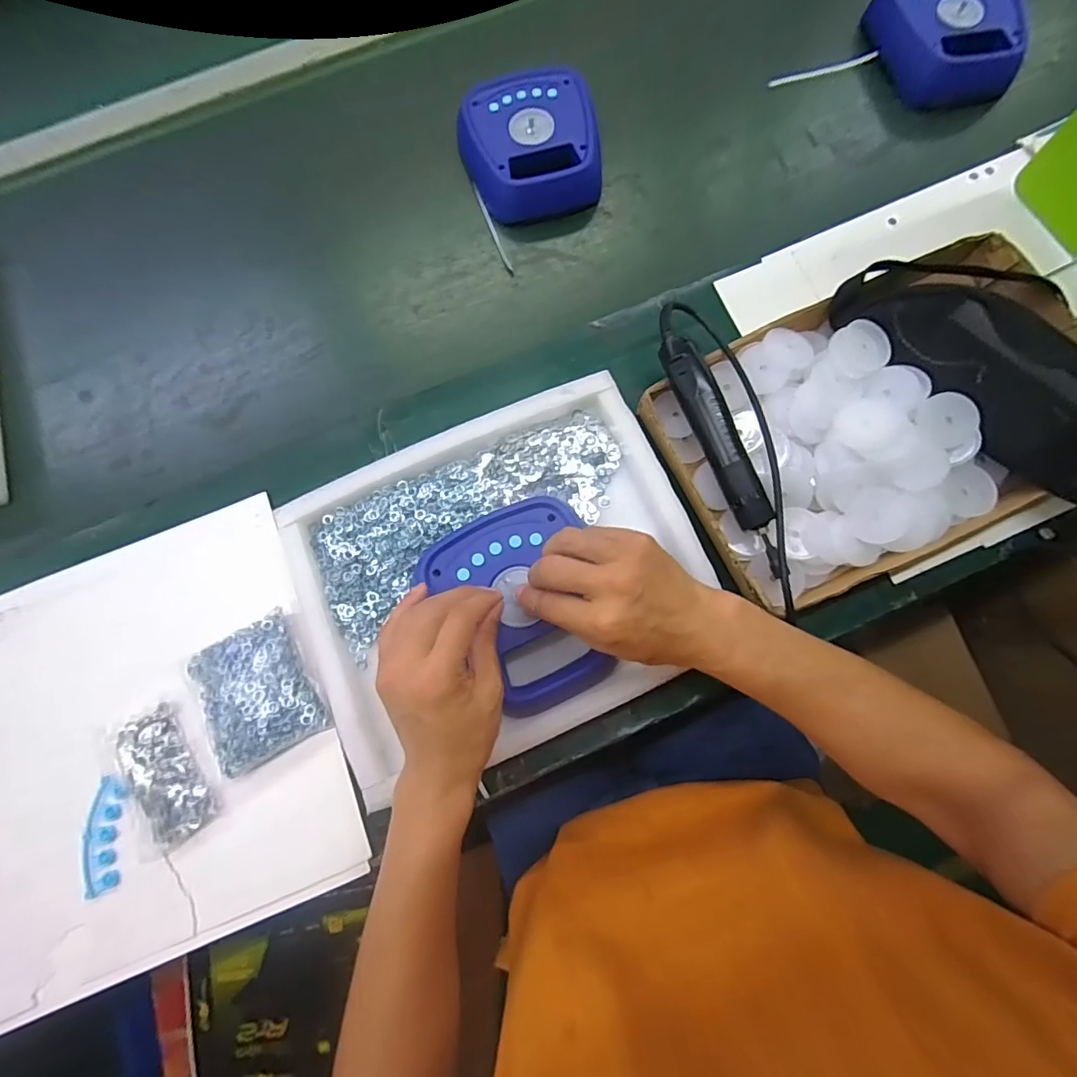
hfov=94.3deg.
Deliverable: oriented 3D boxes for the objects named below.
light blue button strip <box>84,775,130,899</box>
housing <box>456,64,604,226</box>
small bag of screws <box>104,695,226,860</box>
[{"bbox_3d":[-0.391,0.267,0.450,0.032,0.009,0.094,-3,78,1],"label":"light blue button strip"},{"bbox_3d":[-0.011,-0.459,0.580,0.149,0.045,0.157,-16,78,-2],"label":"housing"},{"bbox_3d":[-0.343,0.212,0.455,0.071,0.023,0.129,-29,78,-4],"label":"small bag of screws"}]

